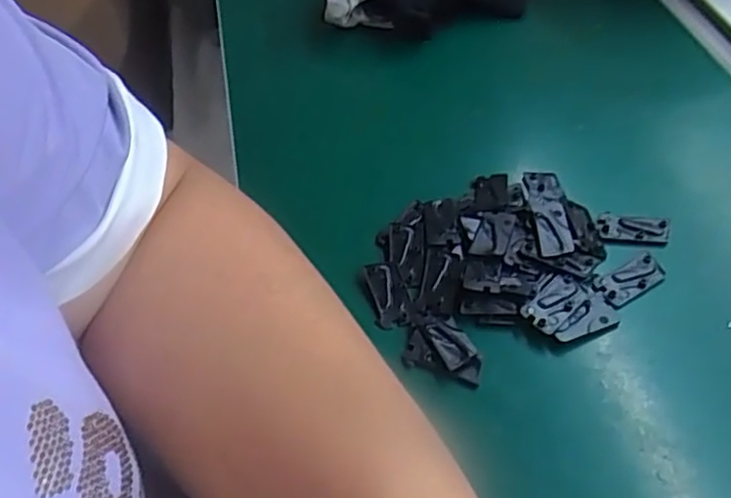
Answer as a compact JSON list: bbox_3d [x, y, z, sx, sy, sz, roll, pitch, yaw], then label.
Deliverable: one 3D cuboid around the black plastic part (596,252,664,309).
[{"bbox_3d":[0.122,0.014,0.306,0.033,0.004,0.015,-27,53,-17],"label":"black plastic part"}]

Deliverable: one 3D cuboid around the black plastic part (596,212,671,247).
[{"bbox_3d":[0.131,-0.009,0.326,0.034,0.004,0.016,5,50,9],"label":"black plastic part"}]

